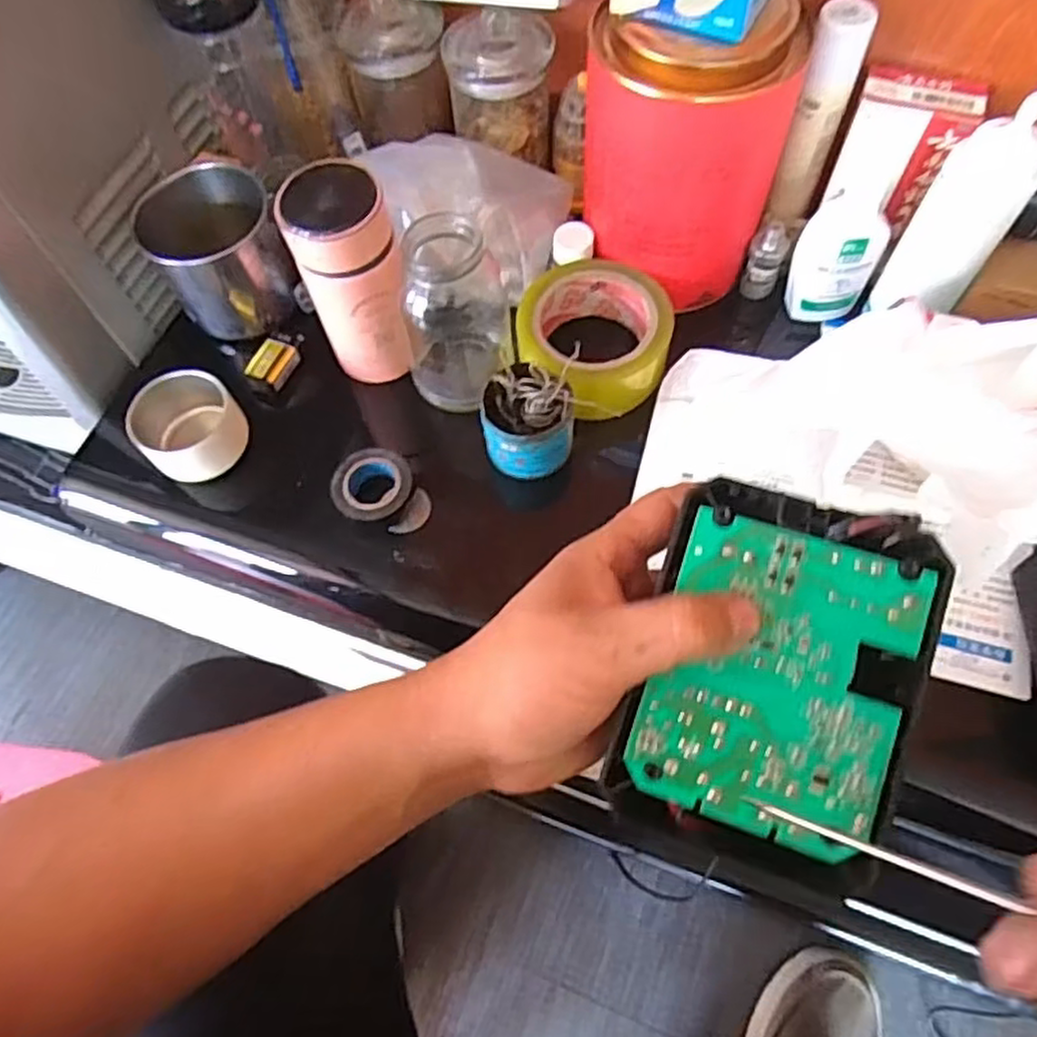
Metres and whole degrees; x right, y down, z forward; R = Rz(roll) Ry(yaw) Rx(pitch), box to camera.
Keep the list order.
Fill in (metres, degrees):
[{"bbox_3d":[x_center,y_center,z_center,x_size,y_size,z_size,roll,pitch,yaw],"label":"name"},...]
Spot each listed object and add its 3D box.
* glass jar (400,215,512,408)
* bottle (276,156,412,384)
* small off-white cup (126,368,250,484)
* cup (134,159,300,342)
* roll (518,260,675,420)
[{"bbox_3d":[-0.040,-0.128,0.470,0.065,0.120,0.057,12,64,9],"label":"glass jar"},{"bbox_3d":[-0.105,-0.153,0.467,0.062,0.137,0.064,-19,64,-6],"label":"bottle"},{"bbox_3d":[-0.225,-0.061,0.498,0.065,0.057,0.062,-1,63,2],"label":"small off-white cup"},{"bbox_3d":[-0.219,-0.200,0.527,0.087,0.096,0.090,-1,63,2],"label":"cup"},{"bbox_3d":[0.048,-0.129,0.497,0.108,0.055,0.106,-40,68,-16],"label":"roll"}]

